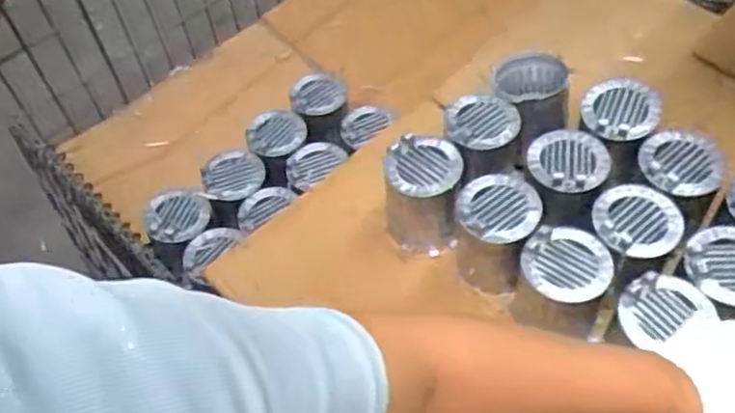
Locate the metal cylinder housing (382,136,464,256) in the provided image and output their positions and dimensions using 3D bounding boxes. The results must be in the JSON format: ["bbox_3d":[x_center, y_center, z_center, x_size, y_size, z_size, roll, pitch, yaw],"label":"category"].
[{"bbox_3d":[0.066,-0.012,0.816,0.083,0.115,0.086,5,55,8],"label":"metal cylinder housing"}]

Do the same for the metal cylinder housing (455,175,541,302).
[{"bbox_3d":[0.143,0.030,0.778,0.089,0.110,0.088,-2,55,3],"label":"metal cylinder housing"}]

